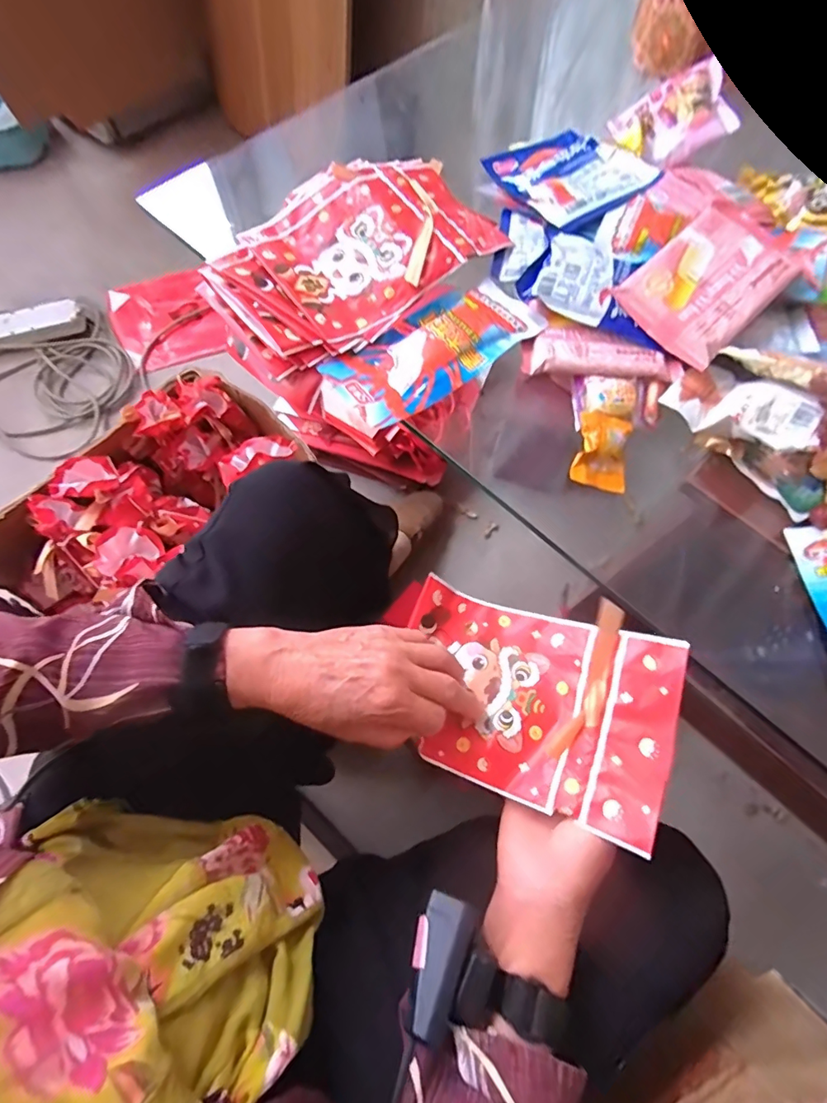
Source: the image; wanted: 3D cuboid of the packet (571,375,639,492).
[{"bbox_3d":[0.164,-0.105,0.409,0.052,0.022,0.102,9,68,2],"label":"packet"}]

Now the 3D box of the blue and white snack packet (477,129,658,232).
[{"bbox_3d":[0.159,-0.406,0.514,0.115,0.014,0.172,-34,60,-3],"label":"blue and white snack packet"}]

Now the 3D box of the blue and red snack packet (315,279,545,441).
[{"bbox_3d":[0.012,-0.184,0.437,0.209,0.014,0.096,-33,73,-14],"label":"blue and red snack packet"}]

